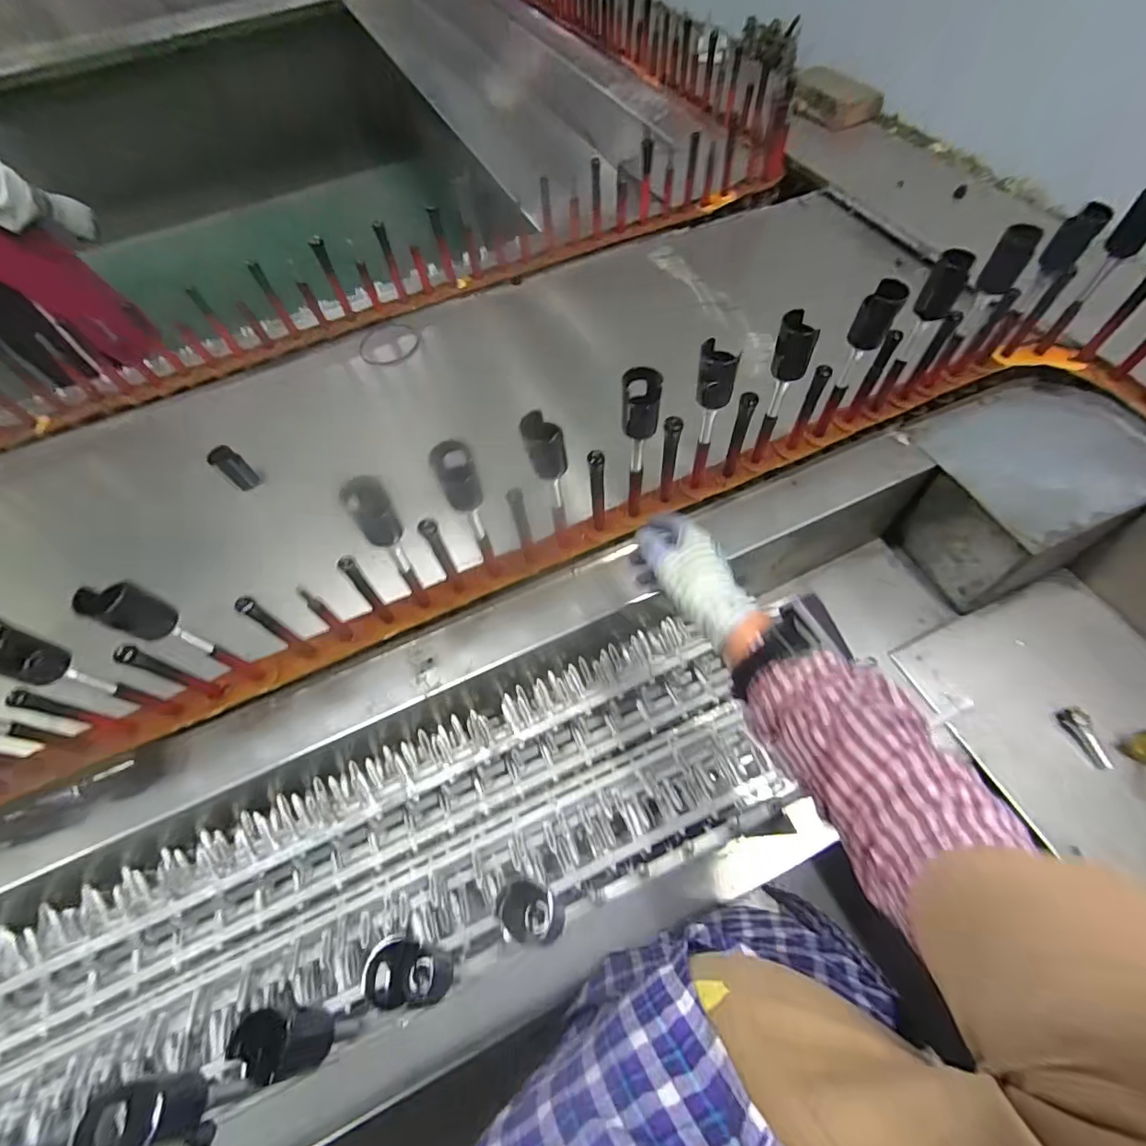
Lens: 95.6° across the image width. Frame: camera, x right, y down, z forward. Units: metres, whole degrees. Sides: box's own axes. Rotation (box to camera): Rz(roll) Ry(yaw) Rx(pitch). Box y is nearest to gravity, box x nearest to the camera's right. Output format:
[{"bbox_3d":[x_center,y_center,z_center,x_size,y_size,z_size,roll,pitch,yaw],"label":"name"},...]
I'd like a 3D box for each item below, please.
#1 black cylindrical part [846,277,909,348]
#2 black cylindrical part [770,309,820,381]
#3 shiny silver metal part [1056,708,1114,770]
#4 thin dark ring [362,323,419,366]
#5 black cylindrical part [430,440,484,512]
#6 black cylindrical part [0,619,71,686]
[{"bbox_3d":[0.352,-0.300,0.603,0.041,0.067,0.038,-2,56,3],"label":"black cylindrical part"},{"bbox_3d":[0.252,-0.256,0.593,0.039,0.067,0.039,-2,56,3],"label":"black cylindrical part"},{"bbox_3d":[0.731,0.235,0.740,0.037,0.016,0.083,-8,56,-1],"label":"shiny silver metal part"},{"bbox_3d":[-0.364,-0.454,1.032,0.118,0.071,0.013,-23,30,-16],"label":"thin dark ring"},{"bbox_3d":[-0.118,-0.098,0.535,0.040,0.071,0.030,-18,57,-8],"label":"black cylindrical part"},{"bbox_3d":[-0.495,0.075,0.466,0.032,0.060,0.039,14,59,13],"label":"black cylindrical part"}]

